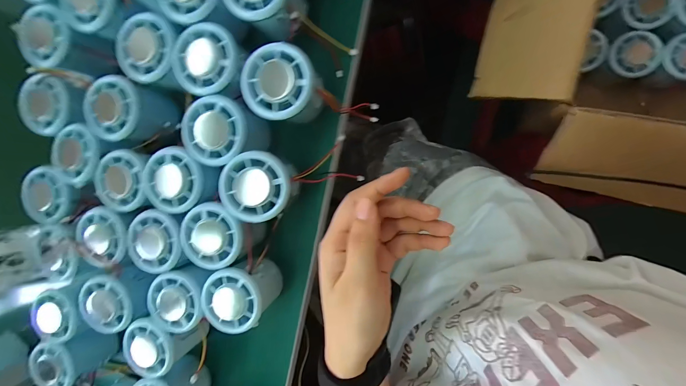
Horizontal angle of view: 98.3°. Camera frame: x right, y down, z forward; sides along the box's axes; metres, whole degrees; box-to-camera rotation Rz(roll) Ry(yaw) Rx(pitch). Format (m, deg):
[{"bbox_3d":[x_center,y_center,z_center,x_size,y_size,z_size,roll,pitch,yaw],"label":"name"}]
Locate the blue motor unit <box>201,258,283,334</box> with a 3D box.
[{"bbox_3d":[-0.092,0.093,0.282,0.052,0.056,0.055,1,95,15],"label":"blue motor unit"}]

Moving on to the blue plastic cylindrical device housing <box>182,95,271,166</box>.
[{"bbox_3d":[-0.100,-0.053,0.268,0.060,0.050,0.055,1,95,15],"label":"blue plastic cylindrical device housing"}]

